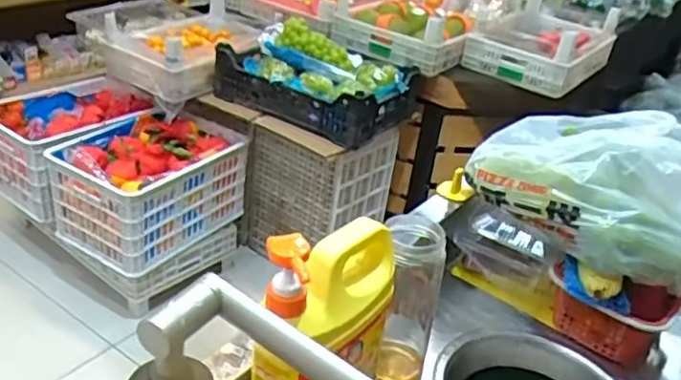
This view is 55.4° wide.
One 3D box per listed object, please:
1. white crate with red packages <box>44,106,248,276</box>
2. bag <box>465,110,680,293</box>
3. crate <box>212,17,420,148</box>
[{"bbox_3d":[-0.549,-0.019,1.888,0.357,0.291,0.465,23,33,25],"label":"white crate with red packages"},{"bbox_3d":[0.336,-0.009,0.790,0.337,0.149,0.208,30,36,34],"label":"bag"},{"bbox_3d":[-0.071,-0.344,1.944,0.539,0.227,0.360,25,33,27],"label":"crate"}]

